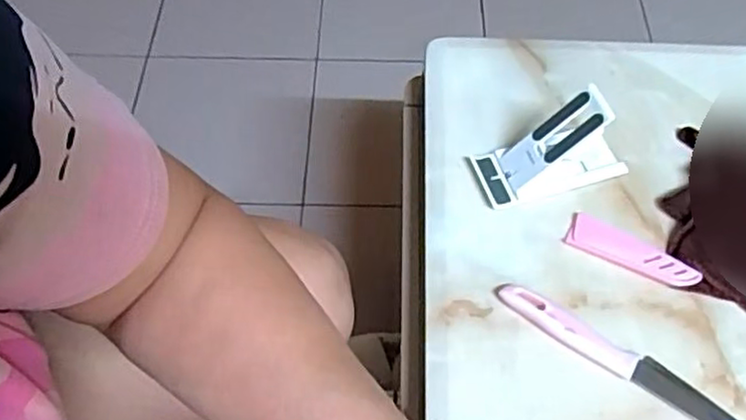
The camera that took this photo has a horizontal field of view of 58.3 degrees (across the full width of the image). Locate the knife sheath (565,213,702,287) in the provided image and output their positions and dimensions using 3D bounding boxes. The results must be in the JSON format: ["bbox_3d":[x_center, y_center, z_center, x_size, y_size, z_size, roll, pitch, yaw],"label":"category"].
[{"bbox_3d":[0.195,0.032,0.503,0.097,0.005,0.025,25,75,17],"label":"knife sheath"}]

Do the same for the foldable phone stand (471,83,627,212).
[{"bbox_3d":[0.143,-0.050,0.513,0.114,0.073,0.048,-9,61,-6],"label":"foldable phone stand"}]

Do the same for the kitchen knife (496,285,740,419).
[{"bbox_3d":[0.175,0.105,0.461,0.193,0.009,0.027,30,64,15],"label":"kitchen knife"}]

